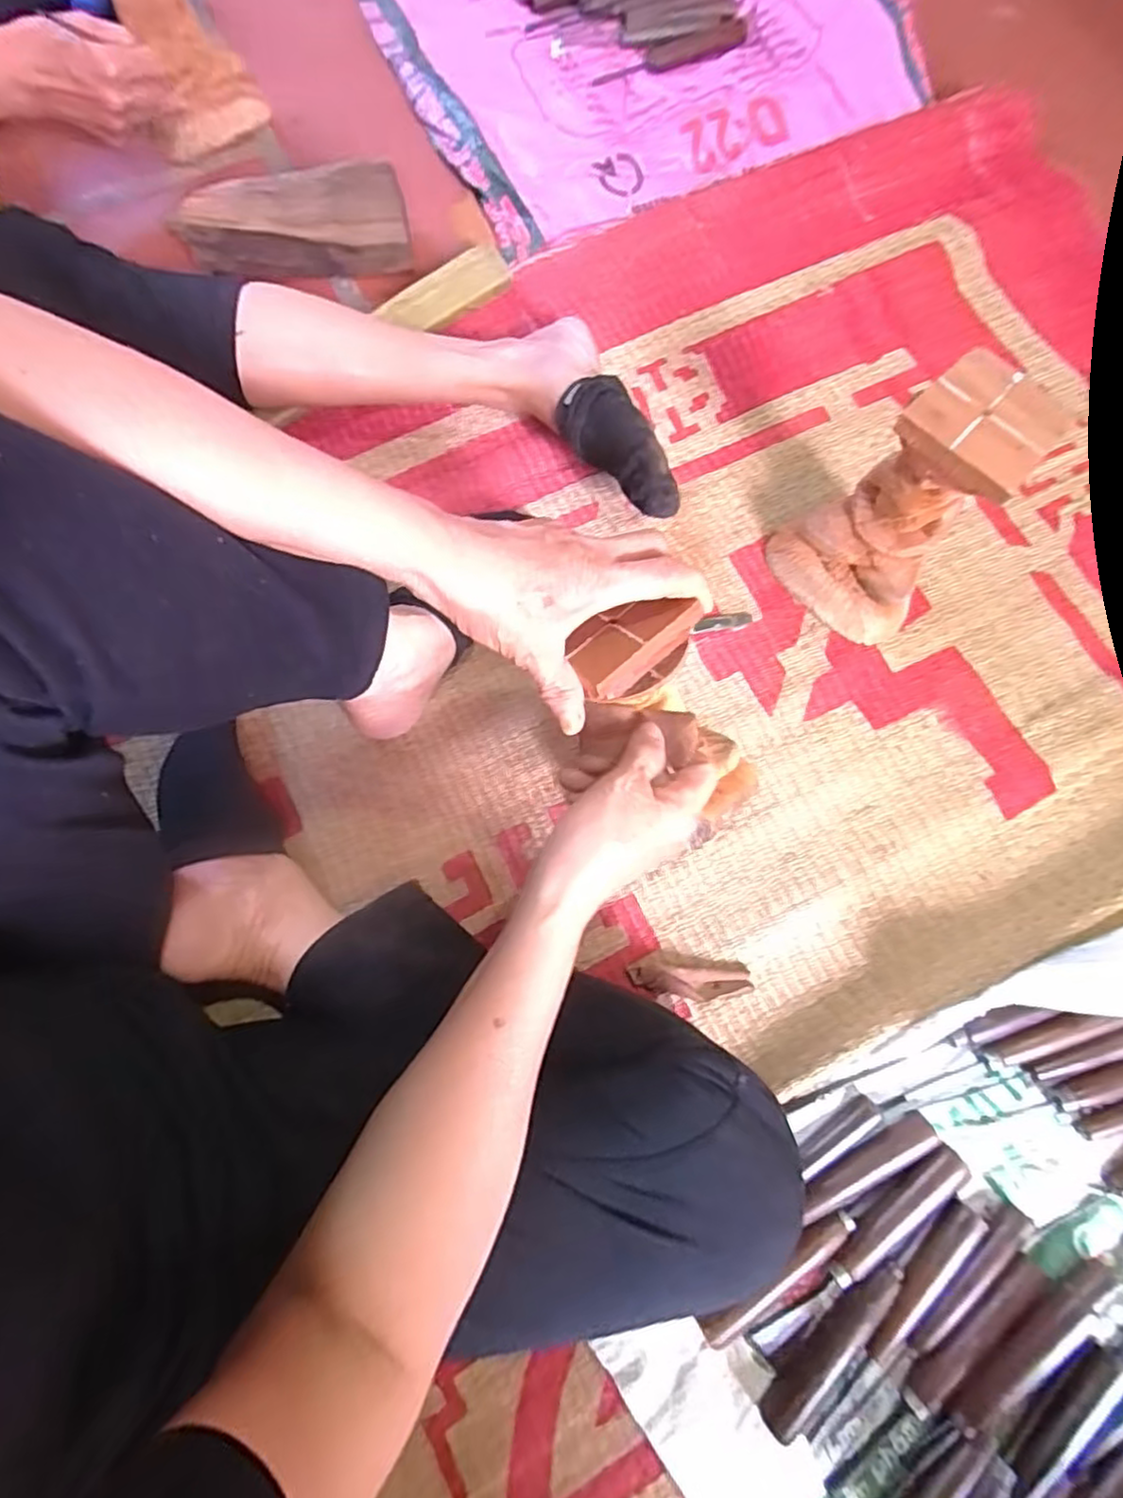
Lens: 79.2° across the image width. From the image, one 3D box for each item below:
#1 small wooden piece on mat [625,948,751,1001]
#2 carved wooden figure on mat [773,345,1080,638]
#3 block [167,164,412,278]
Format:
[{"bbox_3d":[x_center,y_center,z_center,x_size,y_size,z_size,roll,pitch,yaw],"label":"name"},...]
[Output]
[{"bbox_3d":[0.091,0.160,0.477,0.083,0.011,0.029,9,76,4],"label":"small wooden piece on mat"},{"bbox_3d":[0.233,-0.172,0.478,0.118,0.171,0.103,39,80,11],"label":"carved wooden figure on mat"},{"bbox_3d":[-0.236,-0.464,0.605,0.193,0.063,0.053,-8,76,0],"label":"block"}]

